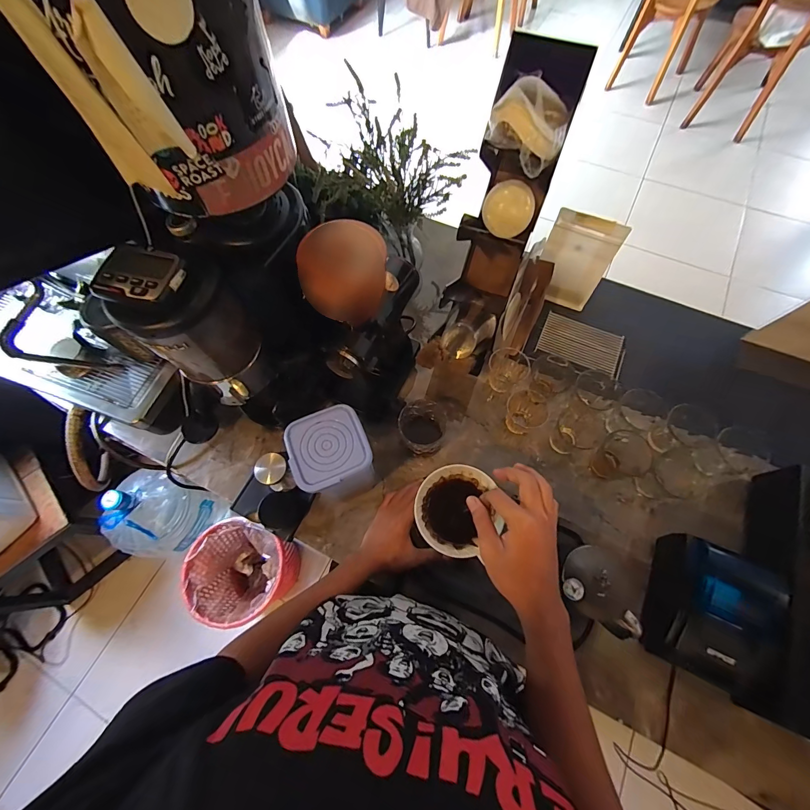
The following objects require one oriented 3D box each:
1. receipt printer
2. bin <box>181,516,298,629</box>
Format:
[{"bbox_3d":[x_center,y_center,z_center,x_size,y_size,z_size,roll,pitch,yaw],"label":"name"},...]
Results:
[{"bbox_3d":[0.445,0.301,0.521,0.123,0.099,0.170,22,69,10],"label":"receipt printer"},{"bbox_3d":[-0.567,0.577,1.285,0.259,0.321,0.286,25,70,11],"label":"bin"}]

